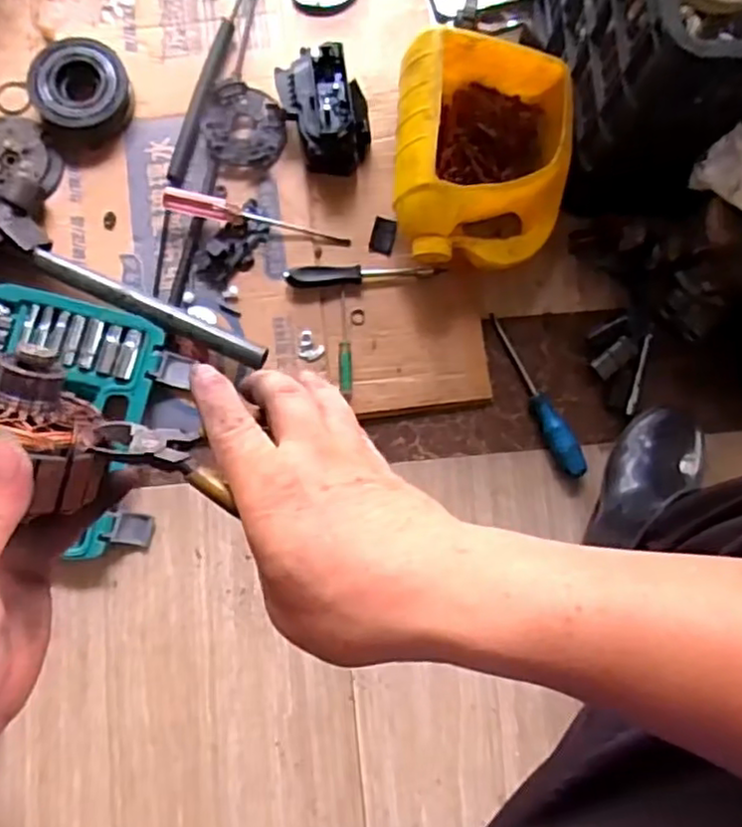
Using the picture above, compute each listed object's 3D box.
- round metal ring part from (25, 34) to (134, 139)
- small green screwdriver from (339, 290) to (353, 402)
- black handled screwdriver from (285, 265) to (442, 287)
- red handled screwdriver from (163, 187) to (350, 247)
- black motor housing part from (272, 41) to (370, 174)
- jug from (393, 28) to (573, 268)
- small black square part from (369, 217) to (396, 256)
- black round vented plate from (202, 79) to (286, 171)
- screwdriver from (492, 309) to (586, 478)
[{"bbox_3d":[-0.323,-0.362,0.753,0.102,0.029,0.102,-19,92,-8],"label":"round metal ring part"},{"bbox_3d":[-0.027,-0.076,0.726,0.015,0.019,0.110,0,81,-3],"label":"small green screwdriver"},{"bbox_3d":[-0.008,-0.151,0.724,0.164,0.029,0.018,-4,81,-4],"label":"black handled screwdriver"},{"bbox_3d":[-0.124,-0.211,0.733,0.199,0.024,0.022,11,77,-12],"label":"red handled screwdriver"},{"bbox_3d":[-0.048,-0.327,0.732,0.087,0.065,0.124,-17,82,-5],"label":"black motor housing part"},{"bbox_3d":[0.118,-0.268,0.707,0.180,0.112,0.226,3,81,-2],"label":"jug"},{"bbox_3d":[0.014,-0.197,0.747,0.025,0.004,0.041,12,81,-1],"label":"small black square part"},{"bbox_3d":[-0.143,-0.318,0.752,0.083,0.020,0.101,-33,84,-7],"label":"black round vented plate"},{"bbox_3d":[0.185,-0.022,0.737,0.032,0.027,0.194,-21,83,-6],"label":"screwdriver"}]

